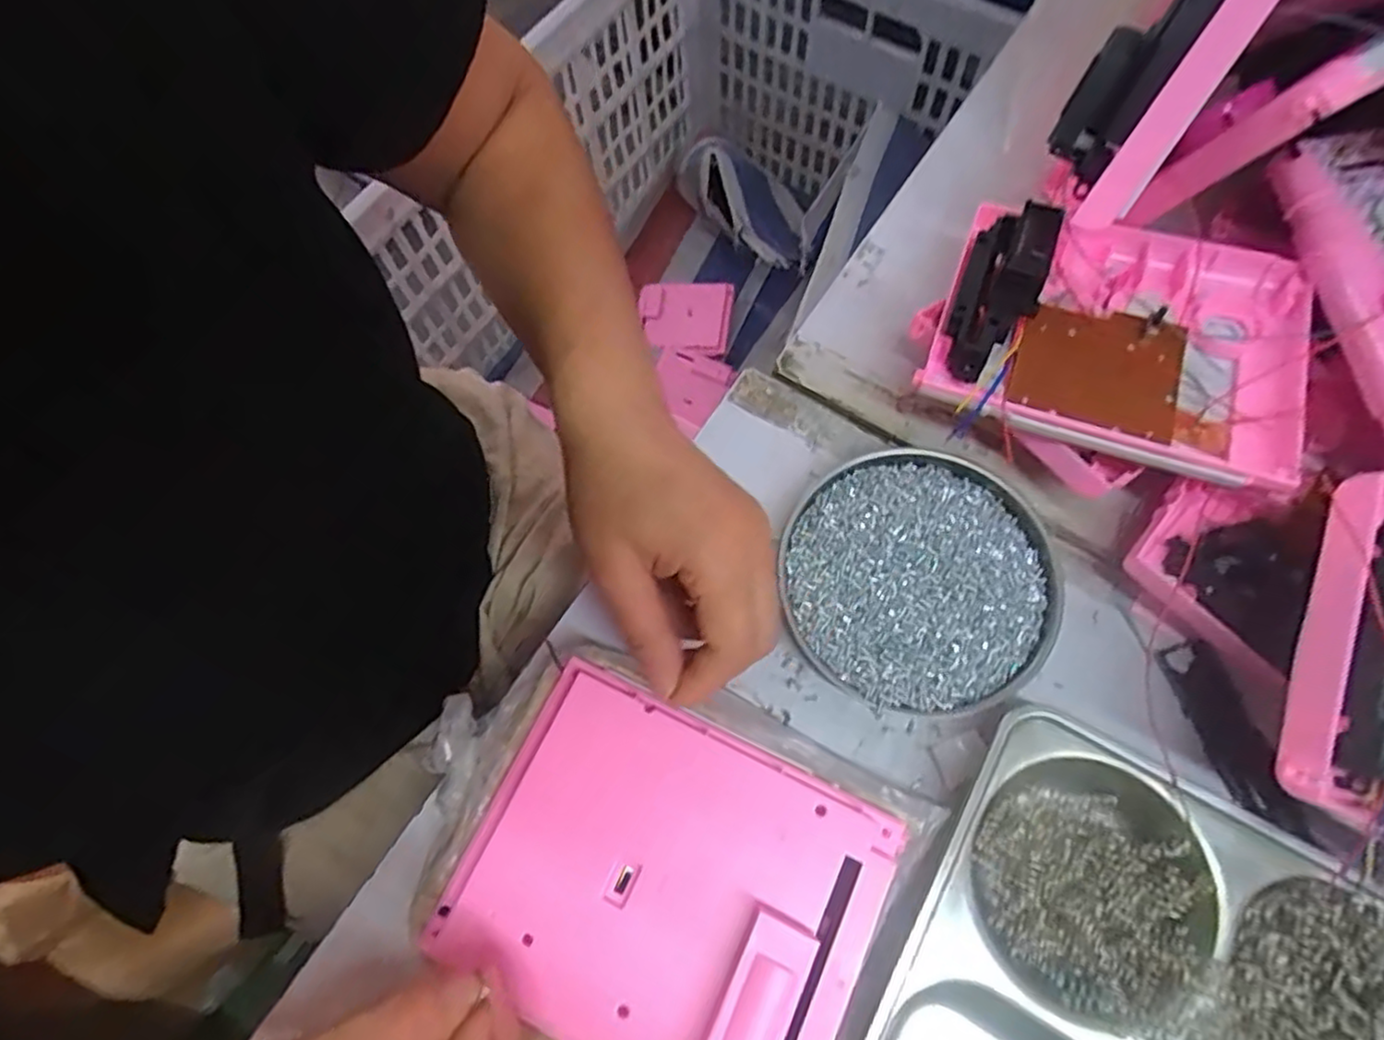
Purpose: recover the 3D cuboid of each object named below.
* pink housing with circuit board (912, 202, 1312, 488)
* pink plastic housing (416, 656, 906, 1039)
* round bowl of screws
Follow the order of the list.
[{"bbox_3d":[0.206,-0.093,0.350,0.167,0.040,0.138,21,72,11],"label":"pink housing with circuit board"},{"bbox_3d":[-0.013,0.143,0.279,0.158,0.030,0.128,24,72,11],"label":"pink plastic housing"},{"bbox_3d":[0.115,0.028,0.360,0.134,0.025,0.135,-1,69,3],"label":"round bowl of screws"}]

